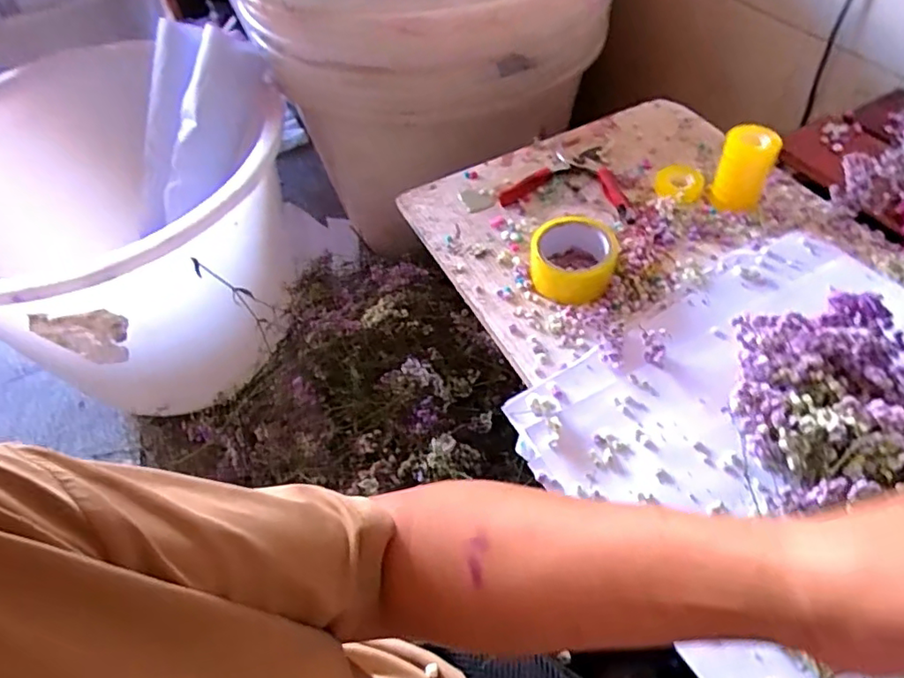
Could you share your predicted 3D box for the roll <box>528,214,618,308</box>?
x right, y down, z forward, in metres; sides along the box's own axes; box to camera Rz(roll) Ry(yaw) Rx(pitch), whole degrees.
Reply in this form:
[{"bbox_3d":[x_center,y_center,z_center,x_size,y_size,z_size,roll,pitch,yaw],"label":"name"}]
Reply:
[{"bbox_3d":[0.139,-0.093,0.686,0.097,0.051,0.108,10,53,12],"label":"roll"}]

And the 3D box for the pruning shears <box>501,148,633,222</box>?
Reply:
[{"bbox_3d":[0.168,-0.220,0.805,0.169,0.015,0.147,14,54,15],"label":"pruning shears"}]

